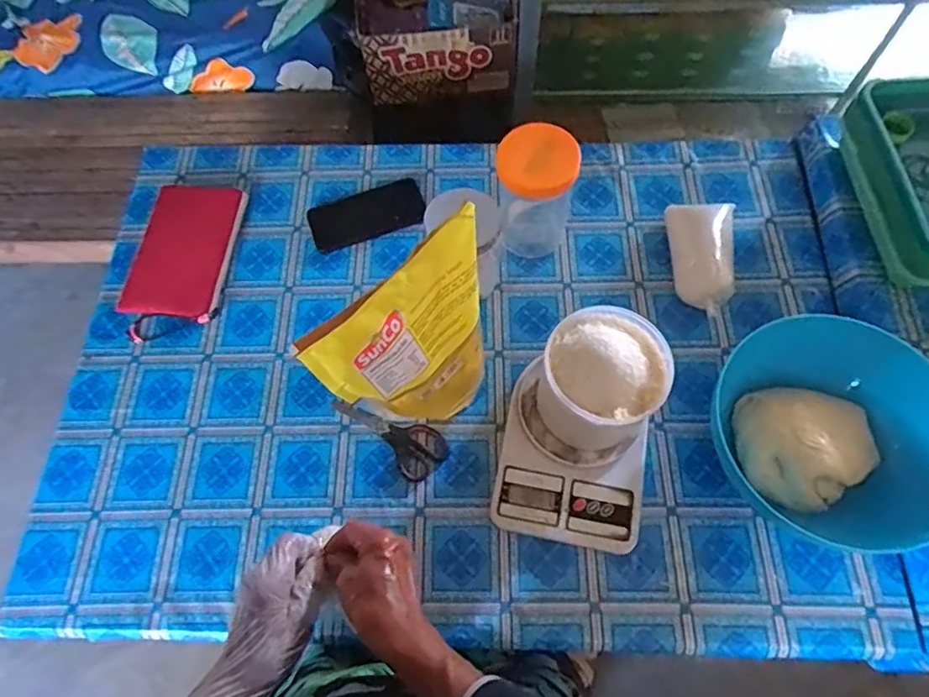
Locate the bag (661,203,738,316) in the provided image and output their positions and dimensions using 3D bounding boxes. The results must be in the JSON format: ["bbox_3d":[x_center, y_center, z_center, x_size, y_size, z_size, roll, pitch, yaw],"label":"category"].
[{"bbox_3d":[0.310,-0.116,0.748,0.089,0.063,0.151,2,67,3],"label":"bag"}]

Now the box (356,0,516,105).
[{"bbox_3d":[-0.056,-0.760,1.257,0.332,0.175,0.431,-5,66,0],"label":"box"}]

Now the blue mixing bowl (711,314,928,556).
[{"bbox_3d":[0.390,0.091,0.616,0.209,0.120,0.207,-1,66,2],"label":"blue mixing bowl"}]

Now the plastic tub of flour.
[{"bbox_3d":[0.145,0.032,0.619,0.118,0.114,0.127,-1,66,2],"label":"plastic tub of flour"}]

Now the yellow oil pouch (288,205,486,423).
[{"bbox_3d":[-0.040,0.011,0.595,0.193,0.270,0.063,-41,71,-14],"label":"yellow oil pouch"}]

